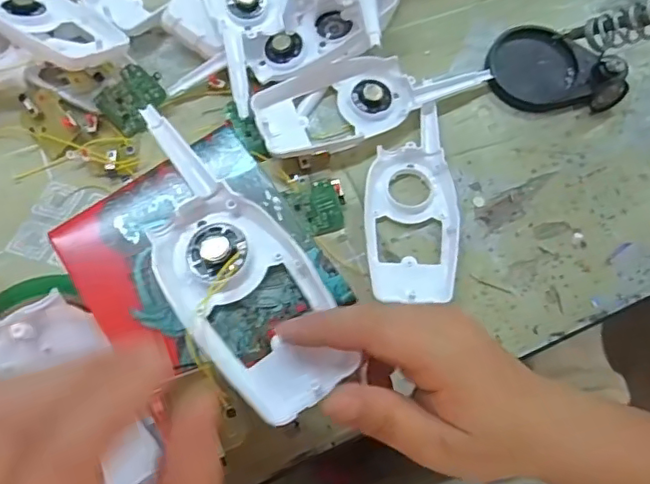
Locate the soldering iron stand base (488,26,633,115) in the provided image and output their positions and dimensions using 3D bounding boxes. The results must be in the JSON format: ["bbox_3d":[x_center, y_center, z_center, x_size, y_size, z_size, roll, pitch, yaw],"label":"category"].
[{"bbox_3d":[0.164,-0.126,0.407,0.087,0.023,0.066,0,72,-1],"label":"soldering iron stand base"}]

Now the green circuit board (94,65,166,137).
[{"bbox_3d":[-0.133,-0.098,0.393,0.041,0.004,0.036,-44,101,0],"label":"green circuit board"}]

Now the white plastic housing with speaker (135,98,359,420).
[{"bbox_3d":[-0.046,0.005,0.266,0.061,0.016,0.159,-28,72,-9],"label":"white plastic housing with speaker"}]

